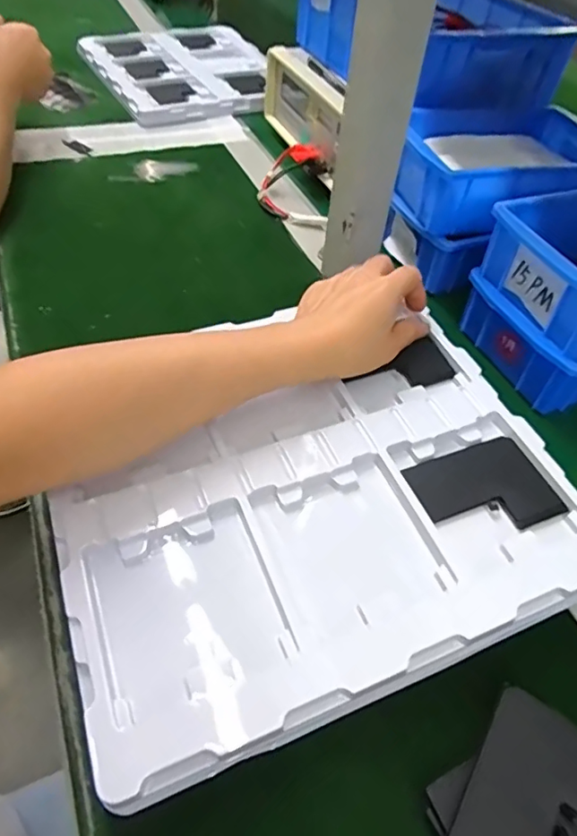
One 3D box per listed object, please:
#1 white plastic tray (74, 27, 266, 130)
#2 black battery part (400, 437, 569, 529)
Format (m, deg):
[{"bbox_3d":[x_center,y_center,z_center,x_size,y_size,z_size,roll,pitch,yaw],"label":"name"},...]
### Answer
[{"bbox_3d":[-0.153,-0.561,0.867,0.294,0.022,0.317,-21,57,-21],"label":"white plastic tray"},{"bbox_3d":[0.129,0.048,0.357,0.088,0.004,0.064,-16,55,-17],"label":"black battery part"}]

